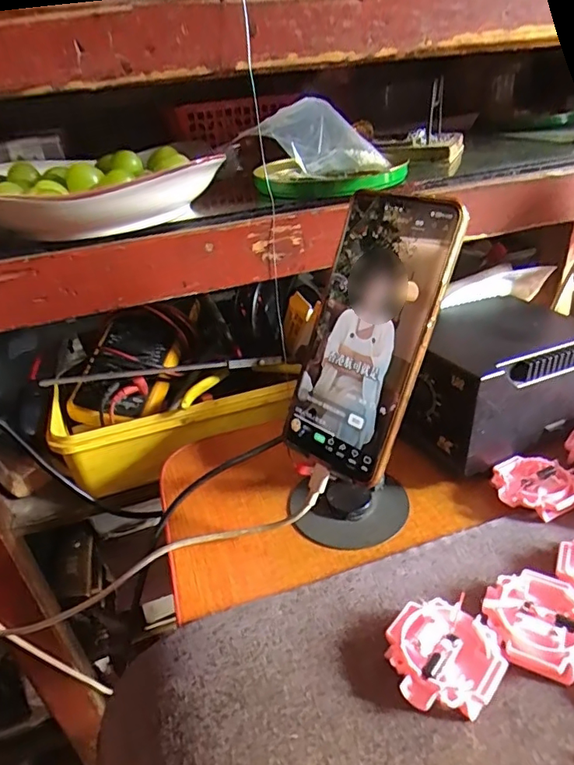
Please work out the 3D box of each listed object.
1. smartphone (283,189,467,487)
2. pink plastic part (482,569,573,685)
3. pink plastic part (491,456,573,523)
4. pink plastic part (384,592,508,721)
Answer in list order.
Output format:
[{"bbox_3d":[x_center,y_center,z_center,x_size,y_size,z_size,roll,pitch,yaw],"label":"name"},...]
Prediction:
[{"bbox_3d":[0.046,-0.027,0.303,0.074,0.163,0.006,24,13,40],"label":"smartphone"},{"bbox_3d":[0.130,0.124,0.262,0.052,0.015,0.052,-5,31,3],"label":"pink plastic part"},{"bbox_3d":[0.169,0.070,0.348,0.053,0.014,0.048,17,38,34],"label":"pink plastic part"},{"bbox_3d":[0.077,0.134,0.253,0.051,0.015,0.051,-2,31,7],"label":"pink plastic part"}]

